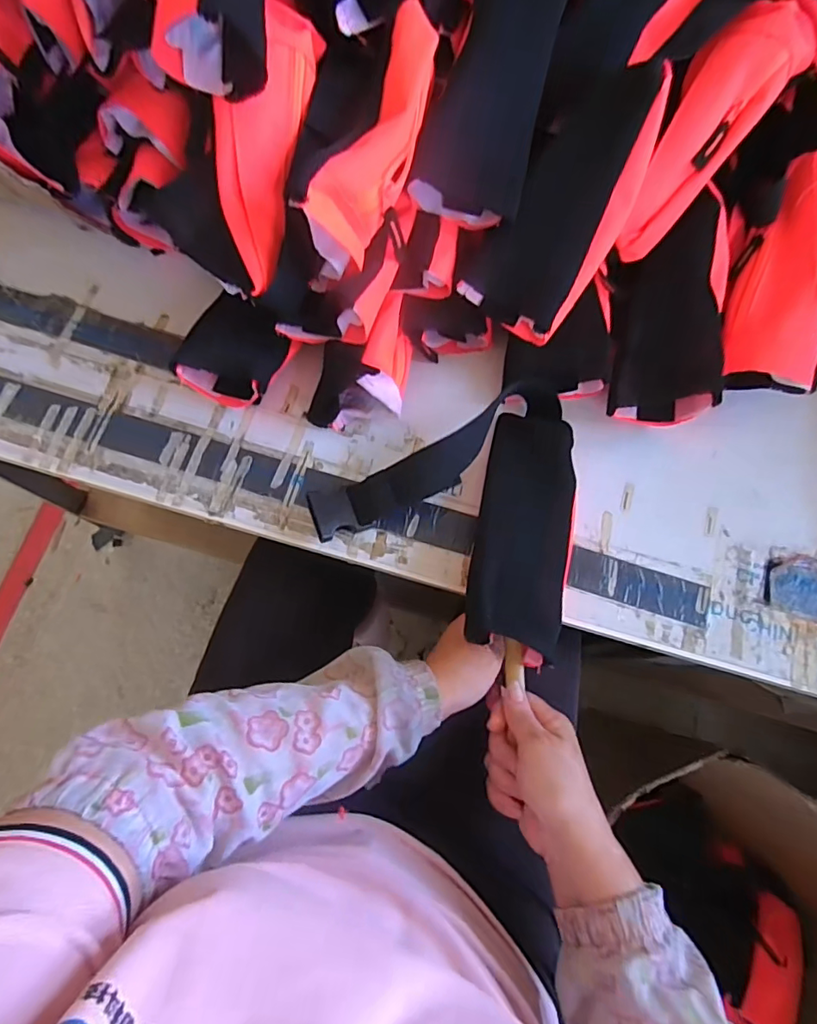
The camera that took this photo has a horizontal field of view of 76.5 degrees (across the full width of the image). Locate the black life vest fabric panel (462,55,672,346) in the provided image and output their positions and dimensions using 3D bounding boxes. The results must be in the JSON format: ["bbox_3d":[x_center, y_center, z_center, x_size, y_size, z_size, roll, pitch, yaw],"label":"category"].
[{"bbox_3d":[0.137,-0.282,0.455,0.114,0.045,0.236,31,100,6],"label":"black life vest fabric panel"}]

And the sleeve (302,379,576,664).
[{"bbox_3d":[0.071,-0.020,0.464,0.229,0.058,0.225,34,77,7],"label":"sleeve"}]

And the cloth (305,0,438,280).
[{"bbox_3d":[-0.019,-0.302,0.411,0.051,0.063,0.219,22,89,4],"label":"cloth"}]

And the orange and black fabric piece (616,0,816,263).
[{"bbox_3d":[0.260,-0.335,0.458,0.074,0.031,0.224,34,101,7],"label":"orange and black fabric piece"}]

